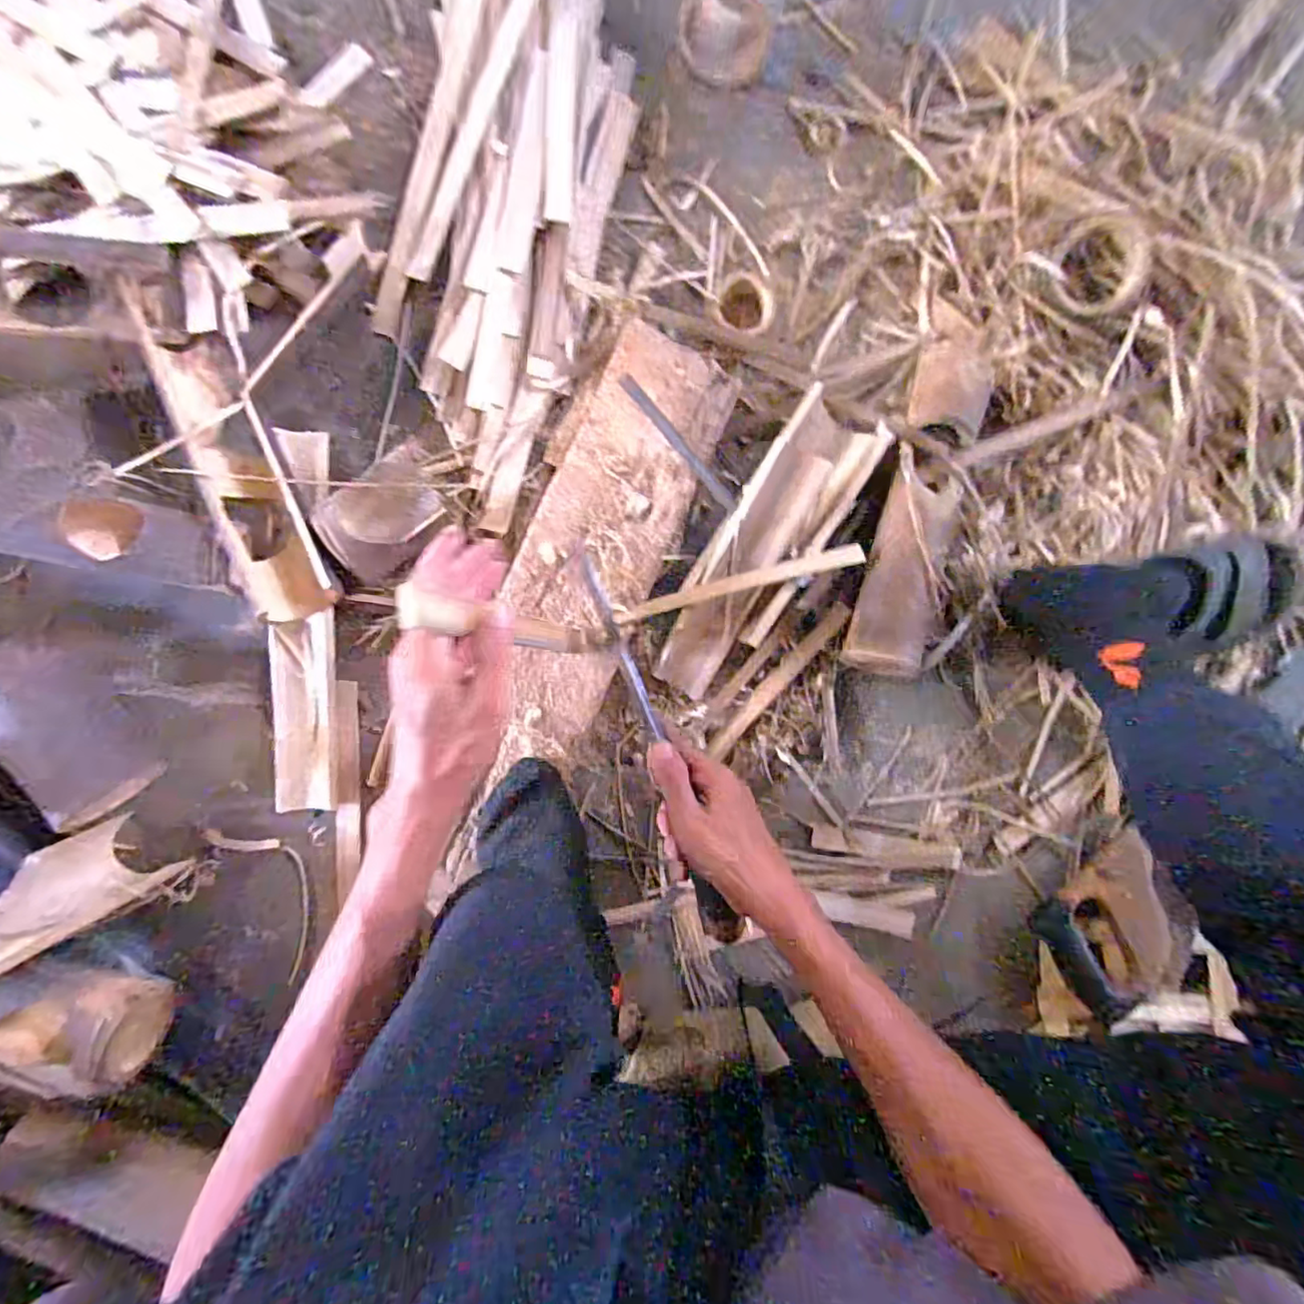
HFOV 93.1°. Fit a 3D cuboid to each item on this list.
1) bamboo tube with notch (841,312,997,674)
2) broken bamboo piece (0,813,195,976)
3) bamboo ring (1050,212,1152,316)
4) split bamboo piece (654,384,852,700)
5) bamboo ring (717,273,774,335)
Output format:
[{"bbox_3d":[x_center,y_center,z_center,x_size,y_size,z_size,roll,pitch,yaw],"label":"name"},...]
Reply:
[{"bbox_3d":[0.258,-0.154,0.580,0.073,0.054,0.359,15,89,-4],"label":"bamboo tube with notch"},{"bbox_3d":[-0.458,0.185,0.475,0.021,0.141,0.072,-36,89,30],"label":"broken bamboo piece"},{"bbox_3d":[0.406,-0.352,0.562,0.073,0.017,0.078,12,115,27],"label":"bamboo ring"},{"bbox_3d":[0.093,-0.100,0.564,0.067,0.056,0.294,31,88,-3],"label":"split bamboo piece"},{"bbox_3d":[0.090,-0.336,0.593,0.053,0.009,0.058,0,90,-4],"label":"bamboo ring"}]

